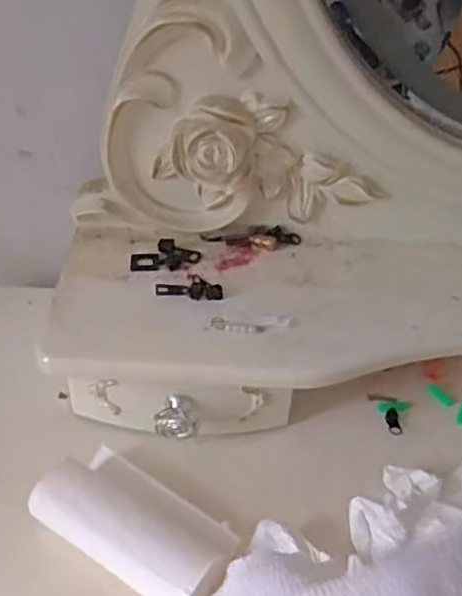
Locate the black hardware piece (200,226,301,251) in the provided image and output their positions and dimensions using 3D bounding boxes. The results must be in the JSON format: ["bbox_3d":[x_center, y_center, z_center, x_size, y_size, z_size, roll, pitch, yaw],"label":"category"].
[{"bbox_3d":[0.018,-0.051,0.561,0.081,0.009,0.019,1,41,-2],"label":"black hardware piece"}]

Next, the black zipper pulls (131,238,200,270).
[{"bbox_3d":[-0.053,-0.035,0.539,0.055,0.010,0.031,-4,41,-7],"label":"black zipper pulls"}]

